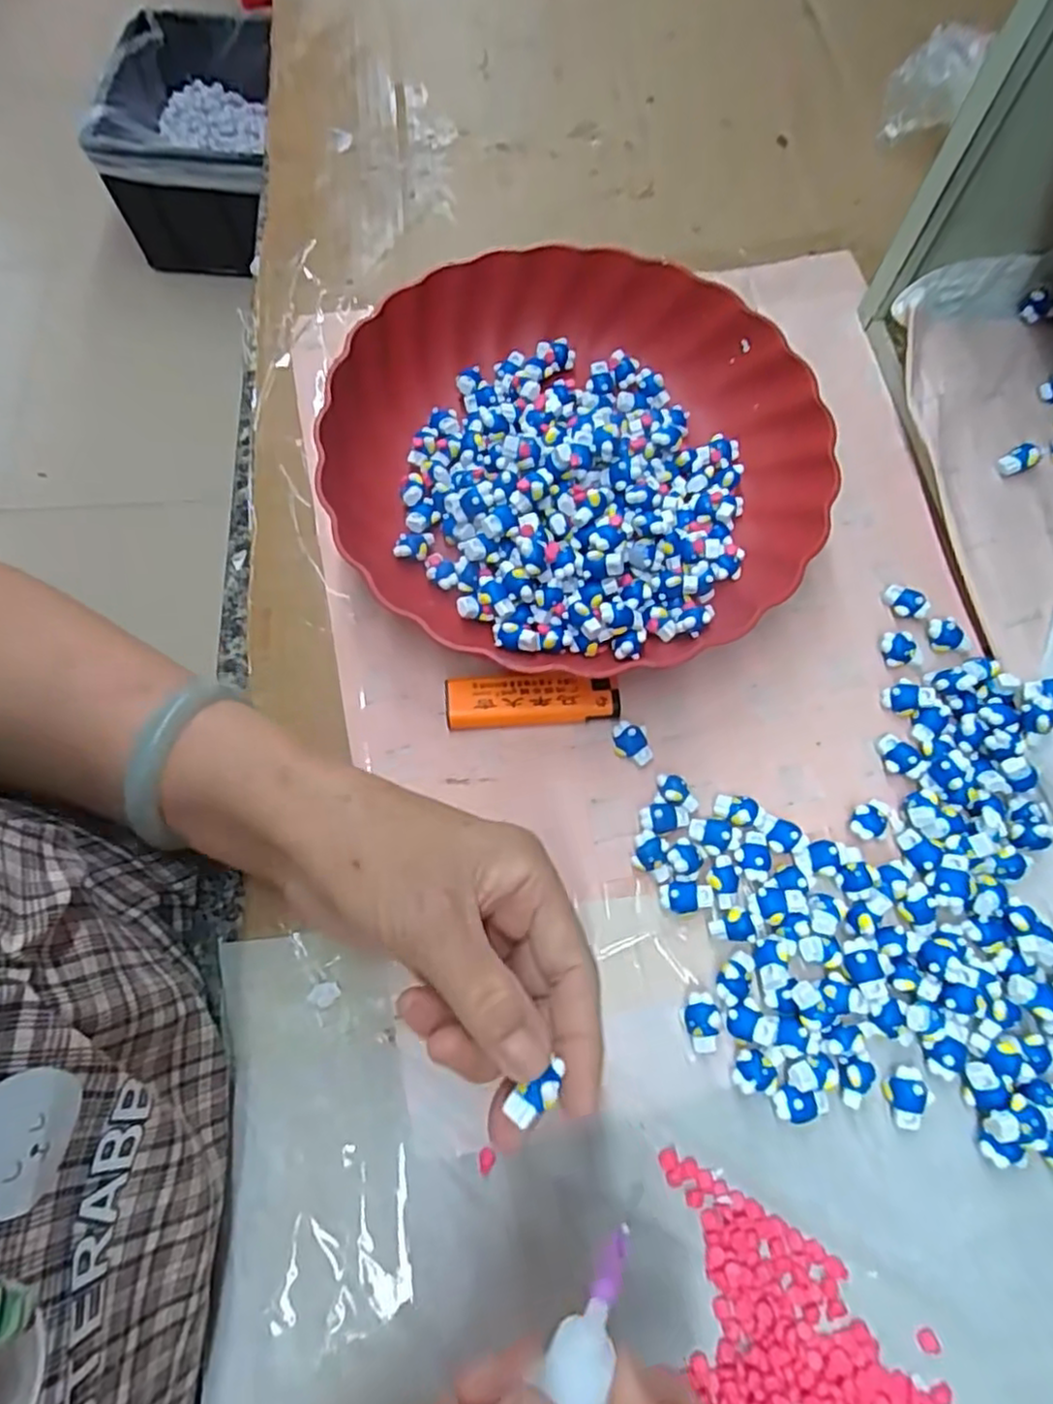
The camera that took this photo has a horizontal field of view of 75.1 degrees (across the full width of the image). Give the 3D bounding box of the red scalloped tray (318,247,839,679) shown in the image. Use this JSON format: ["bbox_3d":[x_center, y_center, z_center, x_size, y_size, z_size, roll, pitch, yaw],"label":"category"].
[{"bbox_3d":[0.027,-0.129,0.351,0.232,0.043,0.232,5,71,2],"label":"red scalloped tray"}]

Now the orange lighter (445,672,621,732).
[{"bbox_3d":[0.003,-0.001,0.321,0.079,0.013,0.022,-4,71,-1],"label":"orange lighter"}]

